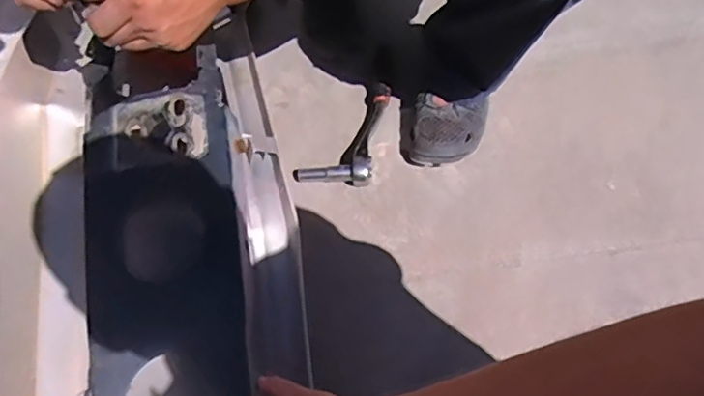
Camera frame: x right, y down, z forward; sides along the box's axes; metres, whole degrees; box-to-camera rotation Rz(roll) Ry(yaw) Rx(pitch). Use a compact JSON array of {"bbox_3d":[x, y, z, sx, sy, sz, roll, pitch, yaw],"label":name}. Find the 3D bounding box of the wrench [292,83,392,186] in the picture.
[{"bbox_3d":[-0.005,-0.100,0.868,0.100,0.040,0.185,12,61,8],"label":"wrench"}]

